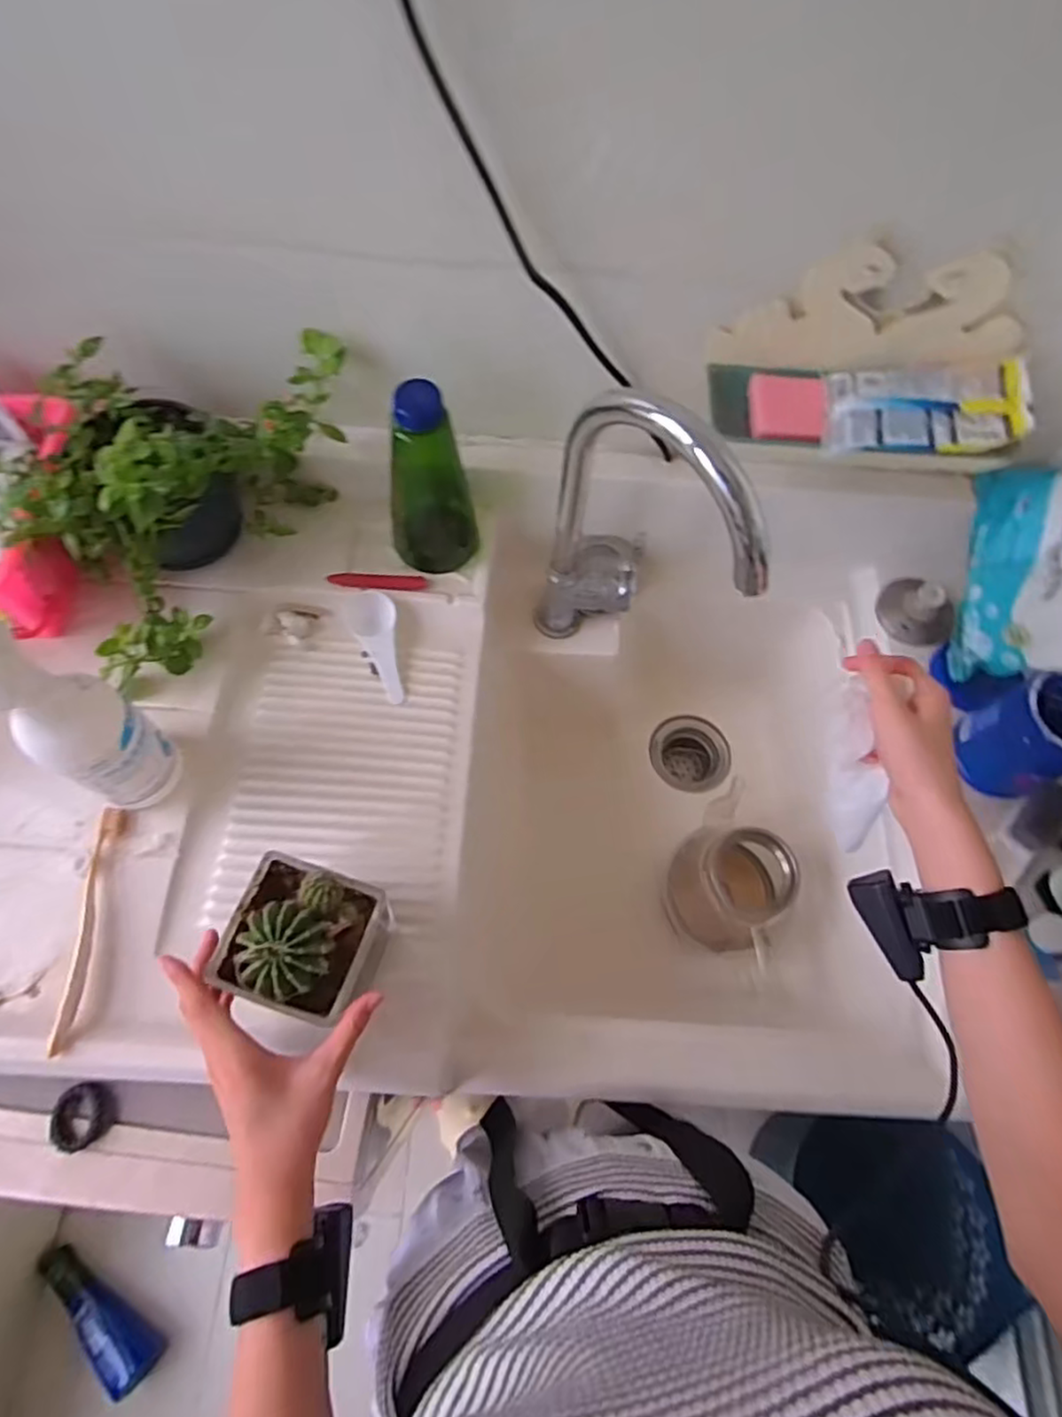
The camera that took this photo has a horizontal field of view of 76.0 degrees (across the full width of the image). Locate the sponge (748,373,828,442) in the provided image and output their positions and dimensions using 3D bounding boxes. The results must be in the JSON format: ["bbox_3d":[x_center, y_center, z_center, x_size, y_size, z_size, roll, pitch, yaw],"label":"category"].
[{"bbox_3d":[0.223,-0.261,0.592,0.063,0.014,0.074,10,67,2],"label":"sponge"}]

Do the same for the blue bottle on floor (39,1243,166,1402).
[{"bbox_3d":[-0.743,1.036,1.170,0.260,0.103,0.067,40,71,14],"label":"blue bottle on floor"}]

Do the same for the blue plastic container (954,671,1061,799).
[{"bbox_3d":[0.479,0.023,0.643,0.099,0.103,0.082,-26,71,-12],"label":"blue plastic container"}]

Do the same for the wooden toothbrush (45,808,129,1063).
[{"bbox_3d":[-0.353,0.169,0.539,0.021,0.022,0.183,0,67,-2],"label":"wooden toothbrush"}]

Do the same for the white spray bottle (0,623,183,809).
[{"bbox_3d":[-0.334,0.011,0.494,0.069,0.236,0.068,23,68,8],"label":"white spray bottle"}]

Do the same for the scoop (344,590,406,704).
[{"bbox_3d":[-0.146,-0.063,0.669,0.046,0.018,0.119,-21,70,-10],"label":"scoop"}]

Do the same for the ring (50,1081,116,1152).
[{"bbox_3d":[-0.370,0.336,0.562,0.046,0.013,0.047,1,67,-2],"label":"ring"}]

